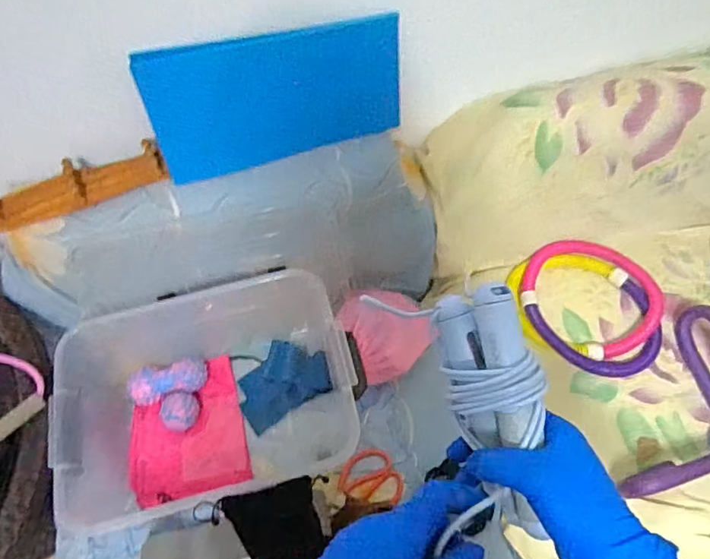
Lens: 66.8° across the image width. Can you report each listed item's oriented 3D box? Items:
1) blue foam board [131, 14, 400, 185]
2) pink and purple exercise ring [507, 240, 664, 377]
[{"bbox_3d":[-0.123,-0.288,0.872,0.389,0.206,0.040,-11,36,-5],"label":"blue foam board"},{"bbox_3d":[0.480,0.046,1.120,0.322,0.043,0.271,23,68,13],"label":"pink and purple exercise ring"}]

